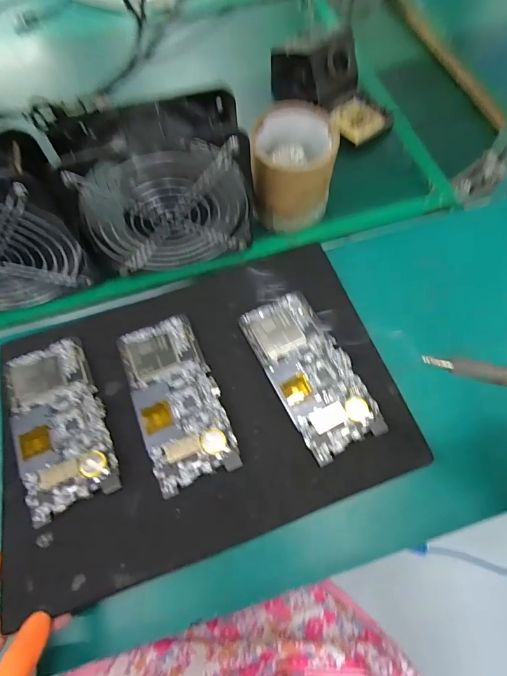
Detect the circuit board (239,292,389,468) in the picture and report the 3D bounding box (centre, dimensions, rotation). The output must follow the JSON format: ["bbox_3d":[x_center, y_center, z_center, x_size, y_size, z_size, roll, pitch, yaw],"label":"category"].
[{"bbox_3d":[0.052,0.029,0.361,0.073,0.008,0.154,-23,67,-10],"label":"circuit board"}]

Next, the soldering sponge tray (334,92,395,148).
[{"bbox_3d":[0.131,-0.271,0.483,0.068,0.016,0.061,-33,69,-14],"label":"soldering sponge tray"}]

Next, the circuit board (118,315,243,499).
[{"bbox_3d":[-0.070,0.052,0.348,0.072,0.008,0.152,-22,66,-9],"label":"circuit board"}]

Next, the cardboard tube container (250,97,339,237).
[{"bbox_3d":[0.045,-0.170,0.401,0.071,0.093,0.090,10,65,5],"label":"cardboard tube container"}]

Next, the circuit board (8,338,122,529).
[{"bbox_3d":[-0.171,0.069,0.332,0.073,0.008,0.150,-22,67,-9],"label":"circuit board"}]

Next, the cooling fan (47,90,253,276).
[{"bbox_3d":[-0.081,-0.126,0.350,0.151,0.150,0.061,-15,66,-6],"label":"cooling fan"}]

